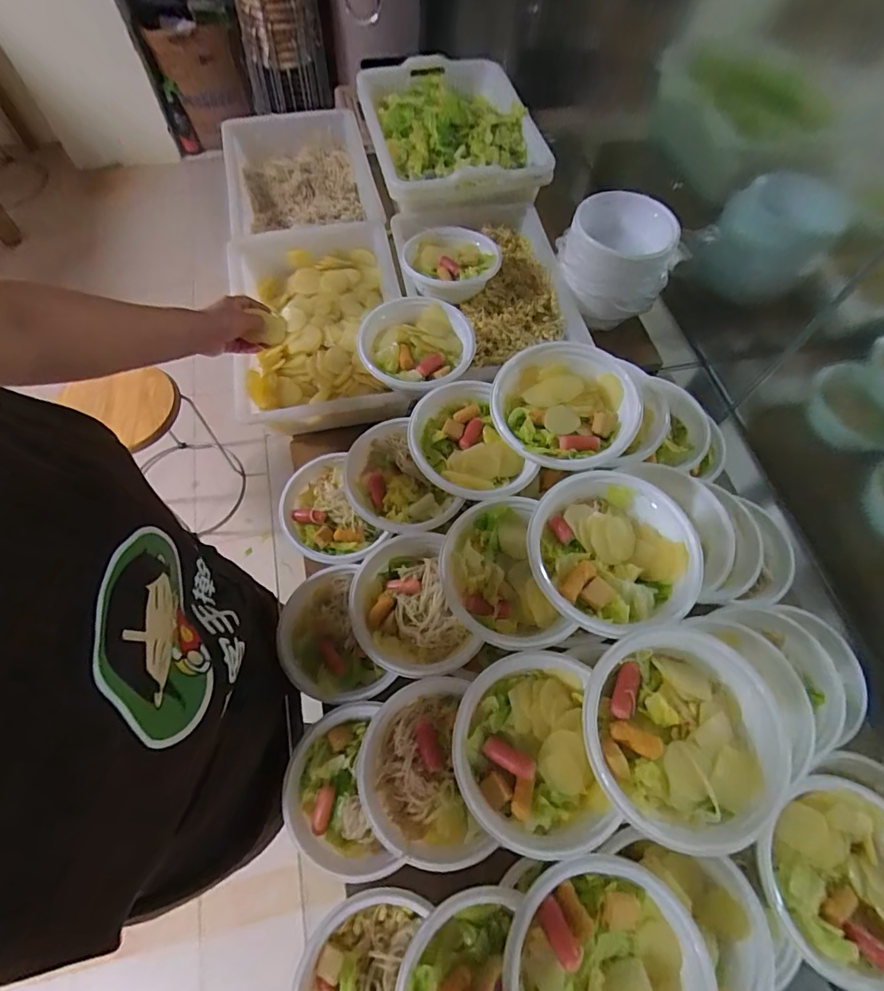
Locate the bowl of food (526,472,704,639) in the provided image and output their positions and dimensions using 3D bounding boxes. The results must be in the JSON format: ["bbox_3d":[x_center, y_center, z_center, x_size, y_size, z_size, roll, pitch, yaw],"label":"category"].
[{"bbox_3d":[0.176,0.061,0.495,0.167,0.053,0.161,1,64,-2],"label":"bowl of food"}]

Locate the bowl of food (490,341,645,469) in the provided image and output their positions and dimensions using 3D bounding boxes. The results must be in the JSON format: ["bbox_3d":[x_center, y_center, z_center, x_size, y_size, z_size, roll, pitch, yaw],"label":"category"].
[{"bbox_3d":[0.149,-0.101,0.565,0.173,0.065,0.166,1,64,-2],"label":"bowl of food"}]

